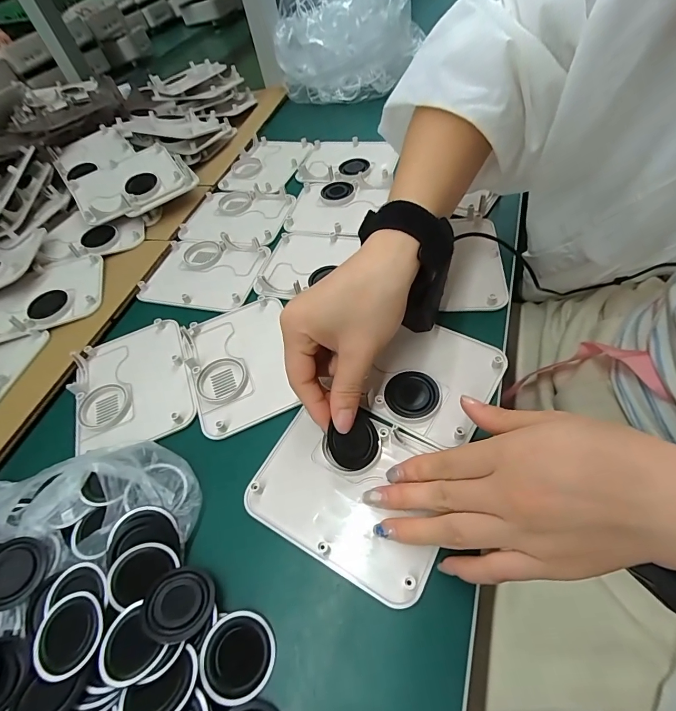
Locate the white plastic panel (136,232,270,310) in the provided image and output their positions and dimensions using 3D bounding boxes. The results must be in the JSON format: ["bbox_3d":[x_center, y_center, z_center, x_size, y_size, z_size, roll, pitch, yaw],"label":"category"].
[{"bbox_3d":[-0.142,-0.092,0.402,0.123,0.018,0.095,8,56,16],"label":"white plastic panel"}]

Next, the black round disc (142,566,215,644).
[{"bbox_3d":[-0.091,0.141,0.215,0.038,0.004,0.038,4,34,-3],"label":"black round disc"}]

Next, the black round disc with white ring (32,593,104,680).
[{"bbox_3d":[-0.148,0.155,0.211,0.037,0.010,0.037,-5,53,7],"label":"black round disc with white ring"}]

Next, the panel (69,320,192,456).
[{"bbox_3d":[-0.178,0.023,0.327,0.093,0.013,0.122,-23,53,-7],"label":"panel"}]

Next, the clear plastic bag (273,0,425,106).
[{"bbox_3d":[0.011,-0.528,0.608,0.207,0.135,0.248,-6,53,6],"label":"clear plastic bag"}]

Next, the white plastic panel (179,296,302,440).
[{"bbox_3d":[-0.083,0.004,0.326,0.090,0.013,0.124,-23,53,-7],"label":"white plastic panel"}]

